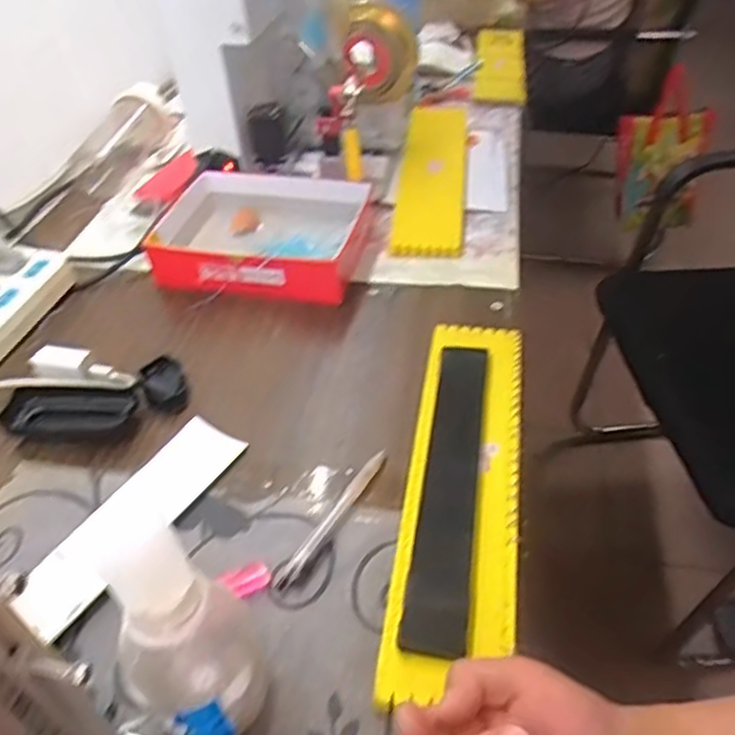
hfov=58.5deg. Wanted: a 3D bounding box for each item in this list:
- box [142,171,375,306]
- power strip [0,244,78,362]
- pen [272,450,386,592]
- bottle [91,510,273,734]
[{"bbox_3d":[-0.114,-0.152,0.738,0.217,0.046,0.176,6,44,11],"label":"box"},{"bbox_3d":[-0.365,-0.049,0.659,0.057,0.045,0.190,6,44,11],"label":"power strip"},{"bbox_3d":[-0.024,0.110,0.491,0.013,0.011,0.137,23,49,26],"label":"pen"},{"bbox_3d":[-0.092,0.144,0.346,0.071,0.161,0.064,-24,47,-21],"label":"bottle"}]

